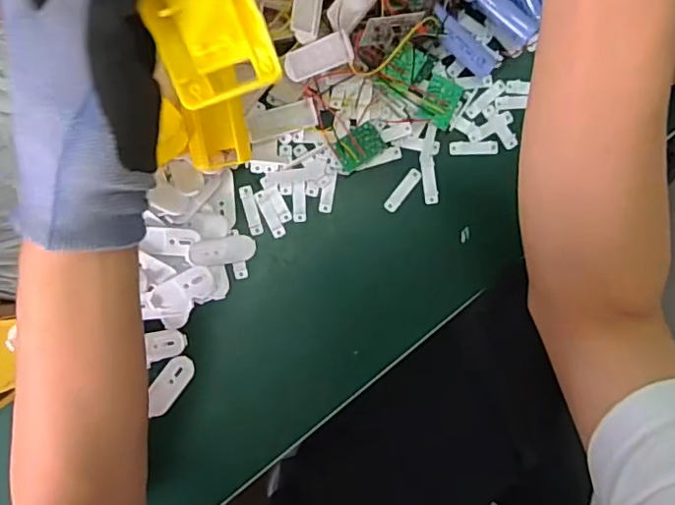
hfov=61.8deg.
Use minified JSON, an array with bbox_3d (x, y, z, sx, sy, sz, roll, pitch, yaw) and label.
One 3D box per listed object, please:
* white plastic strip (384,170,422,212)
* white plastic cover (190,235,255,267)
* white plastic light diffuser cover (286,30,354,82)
[{"bbox_3d":[0.050,-0.048,0.432,0.010,0.004,0.038,38,88,-2],"label":"white plastic strip"},{"bbox_3d":[-0.084,-0.001,0.416,0.048,0.009,0.020,-8,91,-20],"label":"white plastic cover"},{"bbox_3d":[-0.013,-0.133,0.383,0.056,0.007,0.020,-8,91,38],"label":"white plastic light diffuser cover"}]

